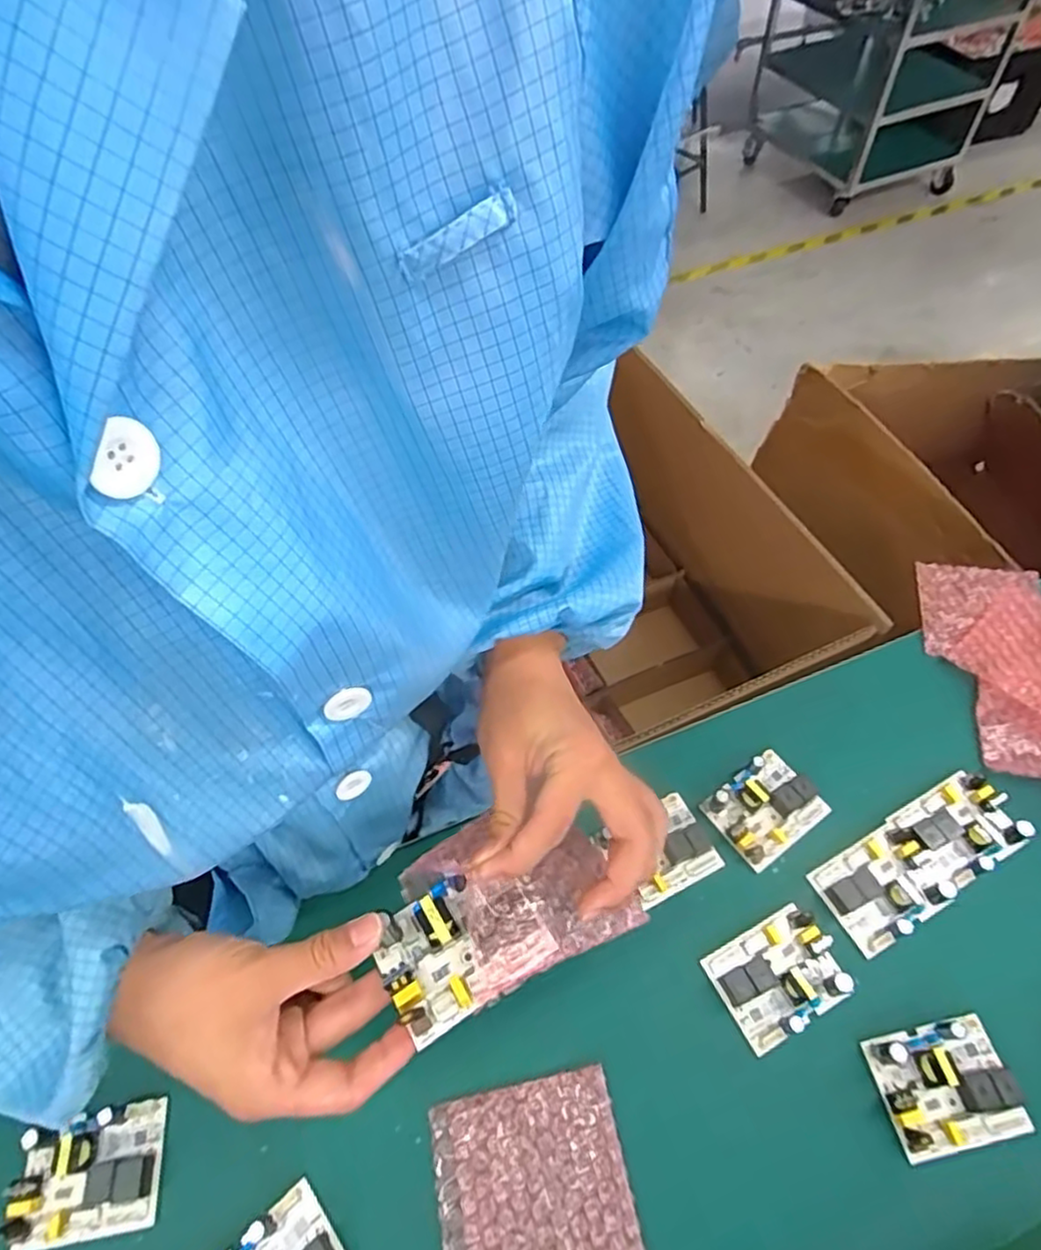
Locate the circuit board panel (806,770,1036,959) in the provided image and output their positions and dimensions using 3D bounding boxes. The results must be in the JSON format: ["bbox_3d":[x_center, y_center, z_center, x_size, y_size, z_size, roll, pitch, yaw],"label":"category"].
[{"bbox_3d":[0.294,0.166,0.491,0.161,0.016,0.062,-27,57,-15],"label":"circuit board panel"}]

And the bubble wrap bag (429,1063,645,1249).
[{"bbox_3d":[0.008,0.334,0.399,0.110,0.006,0.102,-11,55,-5],"label":"bubble wrap bag"}]

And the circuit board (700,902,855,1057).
[{"bbox_3d":[0.173,0.234,0.453,0.080,0.022,0.062,-25,57,-14],"label":"circuit board"}]

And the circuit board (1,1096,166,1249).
[{"bbox_3d":[-0.262,0.331,0.404,0.080,0.027,0.061,-11,55,-4],"label":"circuit board"}]

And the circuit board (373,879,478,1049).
[{"bbox_3d":[-0.045,0.164,0.333,0.049,0.026,0.063,-22,56,-12],"label":"circuit board"}]

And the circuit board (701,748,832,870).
[{"bbox_3d":[0.188,0.138,0.516,0.078,0.027,0.063,-31,59,-18],"label":"circuit board"}]

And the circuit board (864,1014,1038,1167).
[{"bbox_3d":[0.264,0.283,0.416,0.079,0.022,0.063,-11,55,-4],"label":"circuit board"}]

